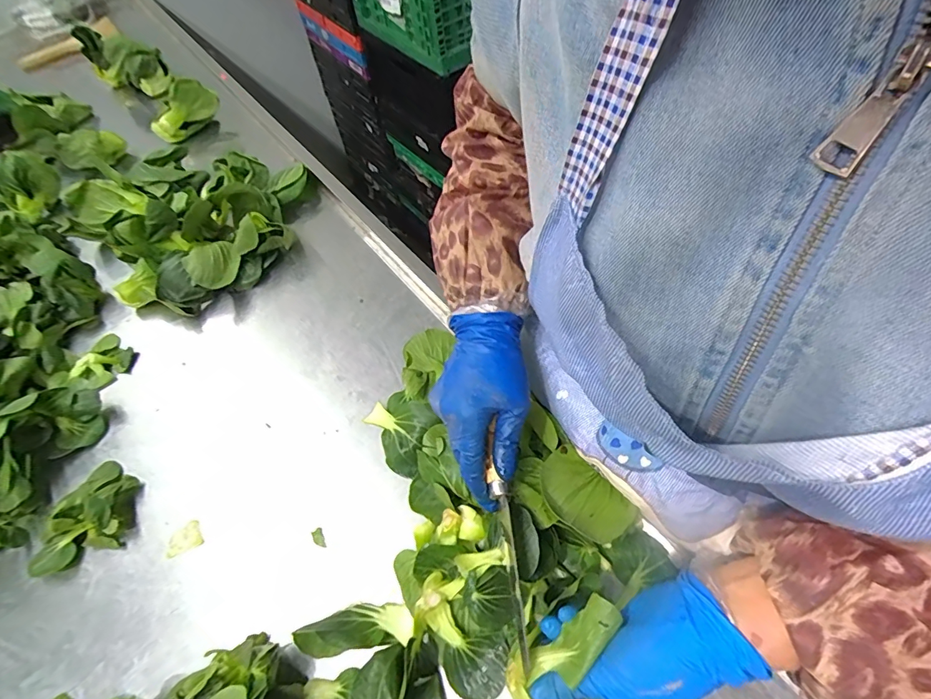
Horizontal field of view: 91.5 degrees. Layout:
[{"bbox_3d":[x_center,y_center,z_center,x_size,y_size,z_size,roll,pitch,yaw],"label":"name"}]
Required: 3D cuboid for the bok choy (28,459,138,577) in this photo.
[{"bbox_3d":[-0.338,0.148,0.406,0.062,0.034,0.097,5,58,9],"label":"bok choy"}]

